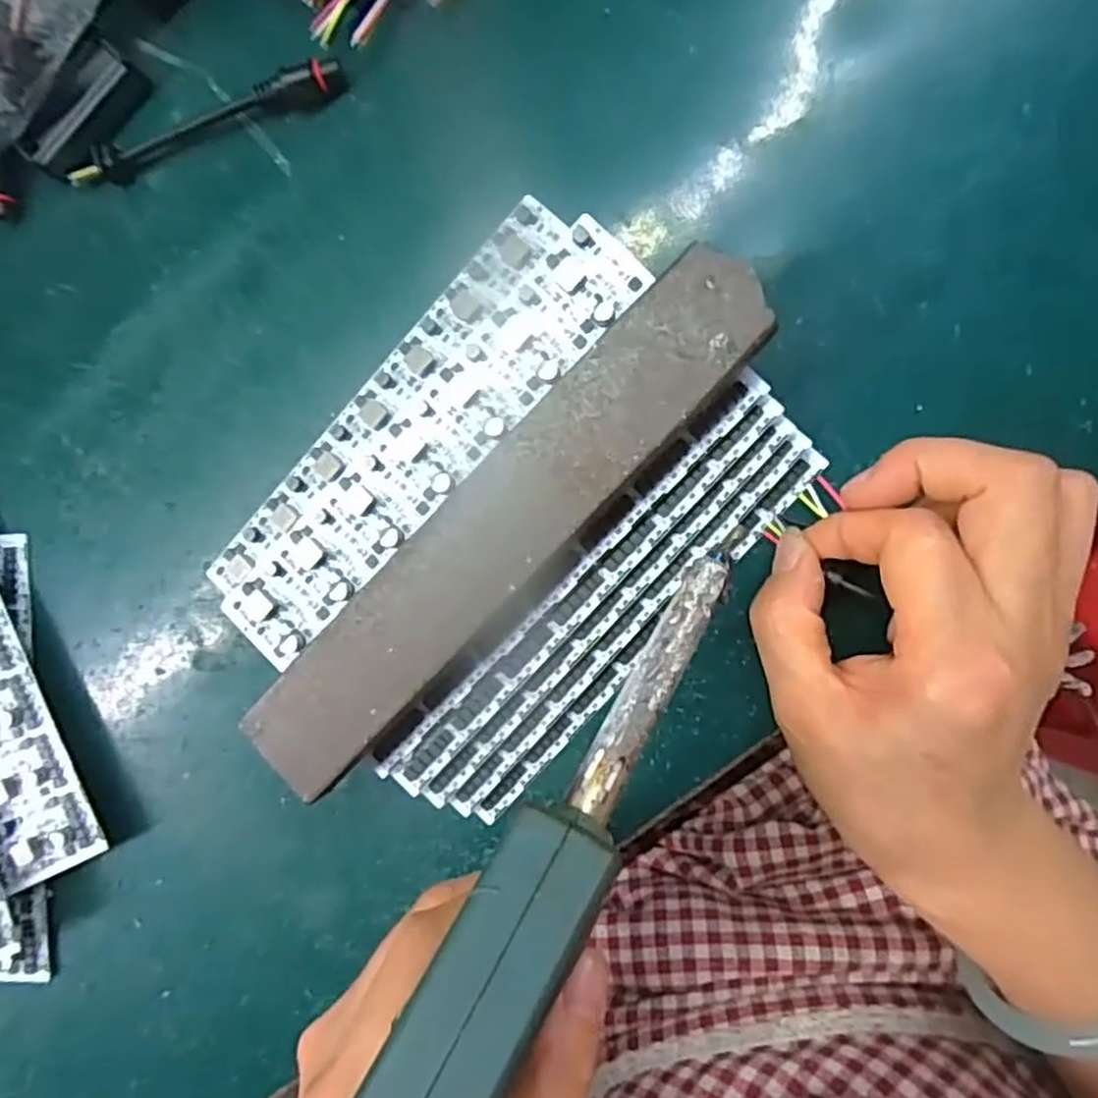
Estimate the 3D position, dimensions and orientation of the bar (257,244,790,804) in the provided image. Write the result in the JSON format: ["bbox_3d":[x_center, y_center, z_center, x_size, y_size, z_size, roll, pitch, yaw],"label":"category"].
[{"bbox_3d":[-0.013,-0.005,0.221,0.035,0.019,0.197,44,96,3],"label":"bar"}]

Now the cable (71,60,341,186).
[{"bbox_3d":[-0.128,-0.158,0.265,0.108,0.013,0.014,-16,90,7],"label":"cable"}]

